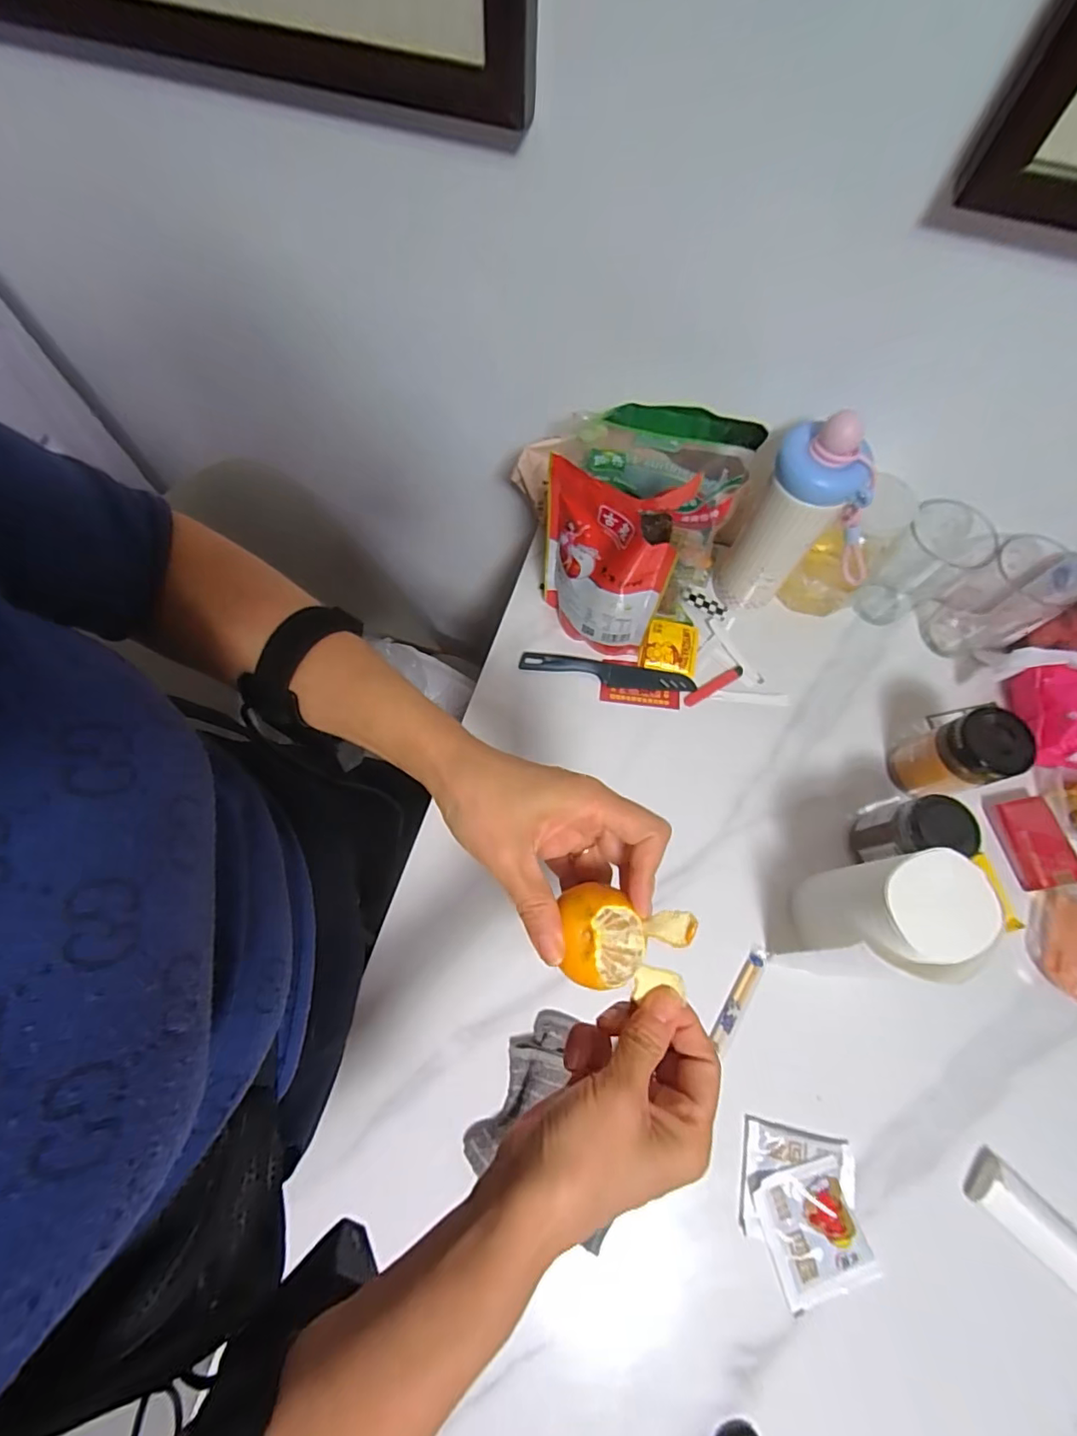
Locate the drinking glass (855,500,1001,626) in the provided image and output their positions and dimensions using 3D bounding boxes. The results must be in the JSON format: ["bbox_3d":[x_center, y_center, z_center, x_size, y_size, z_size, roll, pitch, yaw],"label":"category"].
[{"bbox_3d":[0.428,-0.170,0.614,0.085,0.127,0.083,1,68,-2],"label":"drinking glass"}]

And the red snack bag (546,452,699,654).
[{"bbox_3d":[0.063,-0.148,0.545,0.122,0.209,0.074,9,68,1],"label":"red snack bag"}]

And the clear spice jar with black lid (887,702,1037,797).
[{"bbox_3d":[0.404,0.038,0.533,0.058,0.113,0.069,-10,69,-6],"label":"clear spice jar with black lid"}]

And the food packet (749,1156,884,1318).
[{"bbox_3d":[0.217,0.404,0.431,0.075,0.012,0.087,-15,70,-8],"label":"food packet"}]

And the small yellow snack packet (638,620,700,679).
[{"bbox_3d":[0.152,-0.081,0.629,0.061,0.010,0.060,12,68,3],"label":"small yellow snack packet"}]

